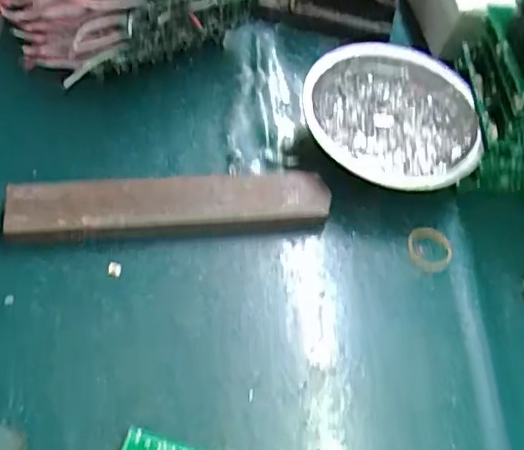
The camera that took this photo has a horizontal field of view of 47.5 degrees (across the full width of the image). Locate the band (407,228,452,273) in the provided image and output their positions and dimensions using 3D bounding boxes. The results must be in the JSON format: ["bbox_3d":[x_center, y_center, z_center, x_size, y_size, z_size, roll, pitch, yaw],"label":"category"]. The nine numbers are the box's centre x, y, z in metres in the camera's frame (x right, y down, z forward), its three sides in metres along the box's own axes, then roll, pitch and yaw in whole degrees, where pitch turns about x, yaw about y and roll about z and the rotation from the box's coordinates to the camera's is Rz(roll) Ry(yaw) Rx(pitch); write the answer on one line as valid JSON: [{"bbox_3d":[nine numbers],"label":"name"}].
[{"bbox_3d":[0.112,0.015,0.400,0.030,0.004,0.034,31,59,12],"label":"band"}]

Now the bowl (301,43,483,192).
[{"bbox_3d":[0.095,-0.078,0.438,0.124,0.053,0.119,4,57,-5],"label":"bowl"}]

